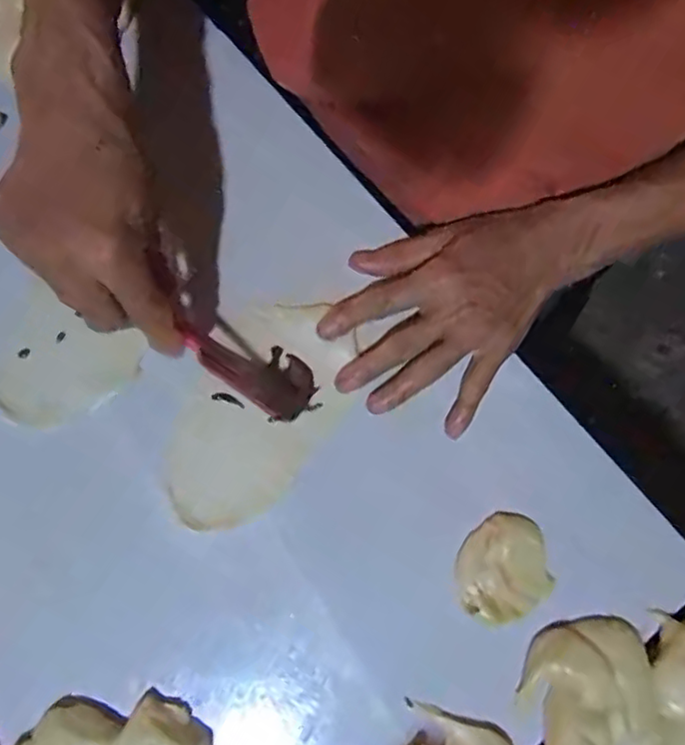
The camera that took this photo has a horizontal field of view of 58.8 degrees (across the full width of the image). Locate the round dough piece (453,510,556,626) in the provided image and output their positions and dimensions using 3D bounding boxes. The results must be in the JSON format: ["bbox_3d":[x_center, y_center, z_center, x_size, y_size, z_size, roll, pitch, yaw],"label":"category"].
[{"bbox_3d":[0.095,0.119,0.369,0.056,0.015,0.058,0,80,-1],"label":"round dough piece"}]

